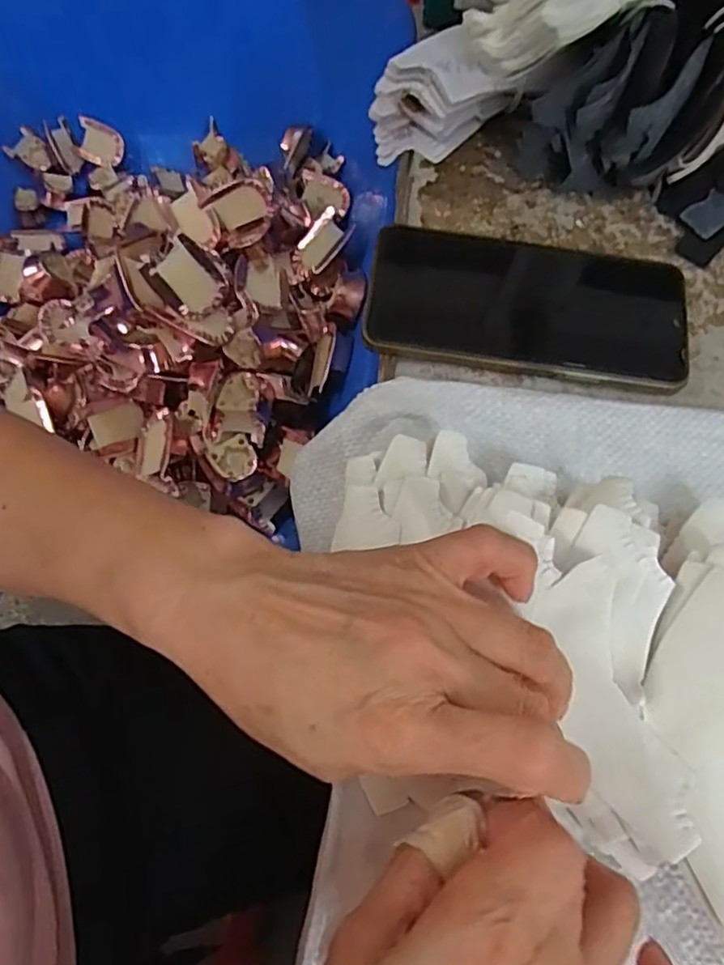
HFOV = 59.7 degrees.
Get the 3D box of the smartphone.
[{"bbox_3d":[0.085,-0.090,0.328,0.160,0.016,0.076,8,68,3],"label":"smartphone"}]

